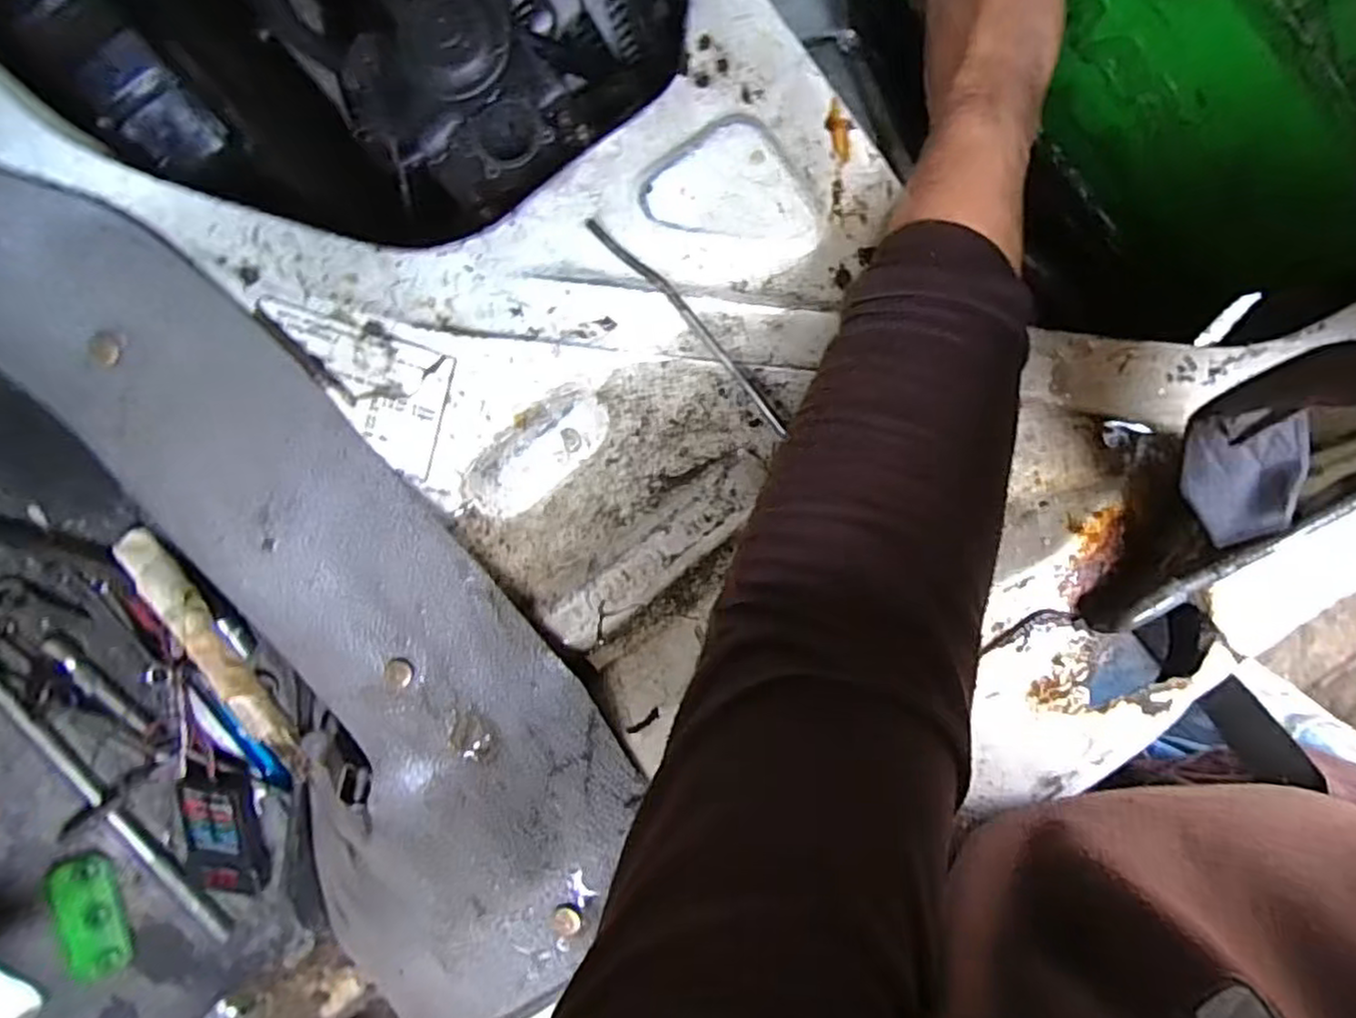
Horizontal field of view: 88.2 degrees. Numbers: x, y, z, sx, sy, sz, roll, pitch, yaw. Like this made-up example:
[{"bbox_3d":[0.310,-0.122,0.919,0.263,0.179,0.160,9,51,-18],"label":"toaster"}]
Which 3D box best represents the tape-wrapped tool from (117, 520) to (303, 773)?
[{"bbox_3d":[-0.348,0.105,0.525,0.033,0.029,0.244,-46,77,5],"label":"tape-wrapped tool"}]

